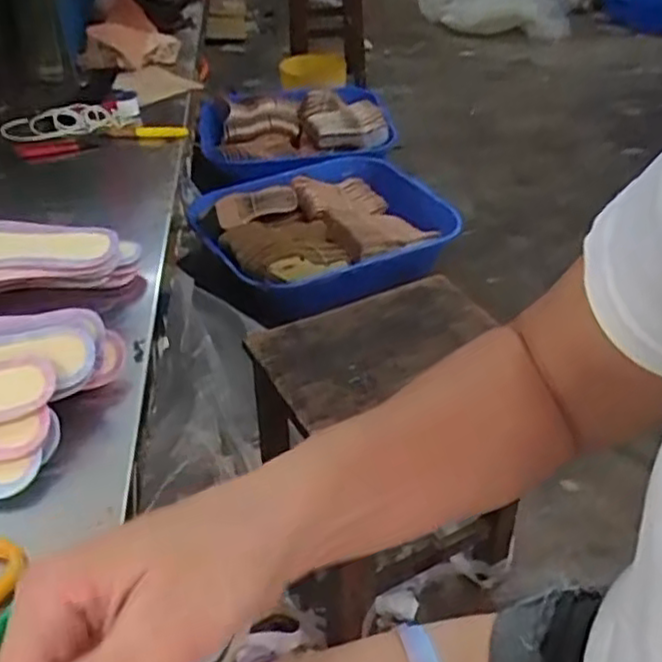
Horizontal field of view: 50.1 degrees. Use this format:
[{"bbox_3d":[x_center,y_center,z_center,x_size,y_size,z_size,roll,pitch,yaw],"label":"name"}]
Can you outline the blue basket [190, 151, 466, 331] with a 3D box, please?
[{"bbox_3d":[-0.022,-0.266,1.766,0.683,0.147,0.470,-24,44,-26],"label":"blue basket"}]

